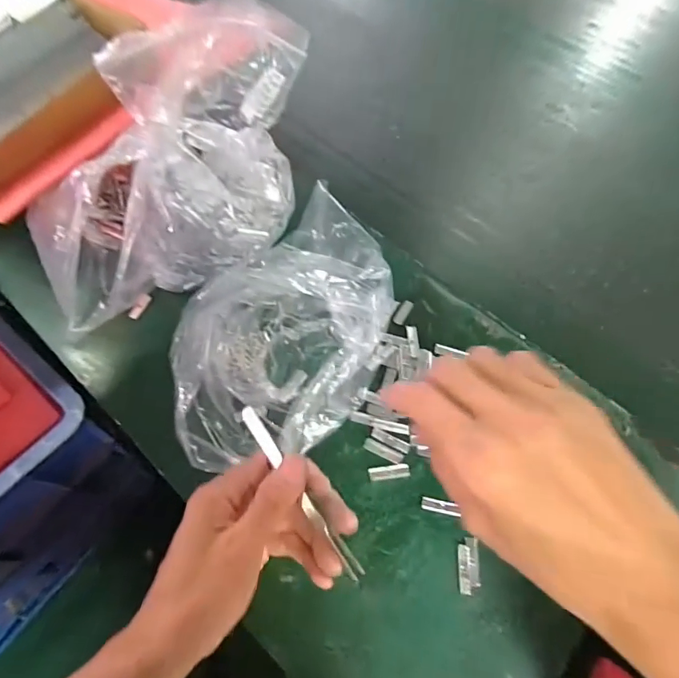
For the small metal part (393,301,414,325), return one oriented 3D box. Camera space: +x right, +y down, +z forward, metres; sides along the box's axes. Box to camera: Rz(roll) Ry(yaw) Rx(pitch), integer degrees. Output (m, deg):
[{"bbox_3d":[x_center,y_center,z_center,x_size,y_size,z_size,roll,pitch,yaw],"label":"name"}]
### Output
[{"bbox_3d":[0.057,-0.024,0.413,0.010,0.006,0.024,29,66,13],"label":"small metal part"}]

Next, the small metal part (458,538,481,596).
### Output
[{"bbox_3d":[0.090,0.158,0.323,0.014,0.004,0.035,4,63,1],"label":"small metal part"}]

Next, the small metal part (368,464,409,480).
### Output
[{"bbox_3d":[0.038,0.100,0.350,0.030,0.004,0.010,-6,63,-4],"label":"small metal part"}]

